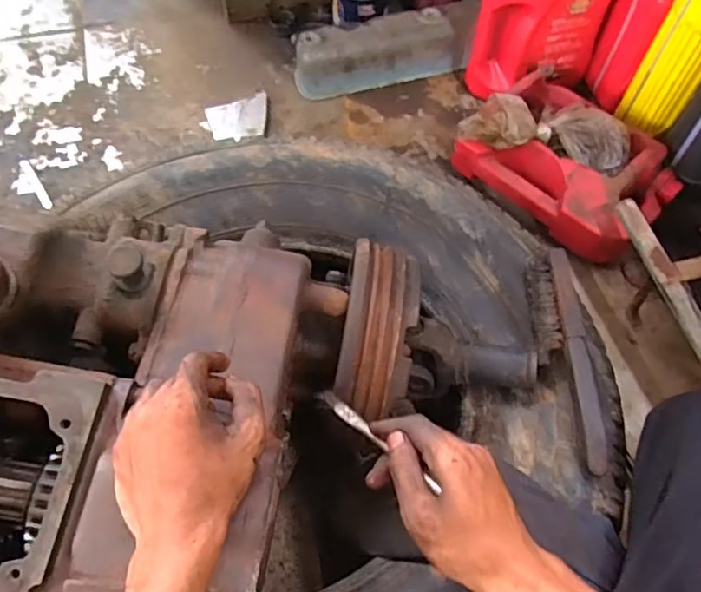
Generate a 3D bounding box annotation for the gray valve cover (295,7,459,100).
[{"bbox_3d":[0.046,-0.421,1.015,0.279,0.101,0.080,-17,61,-12],"label":"gray valve cover"}]

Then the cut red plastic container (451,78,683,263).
[{"bbox_3d":[0.314,-0.191,0.850,0.202,0.078,0.277,-36,66,-21],"label":"cut red plastic container"}]

